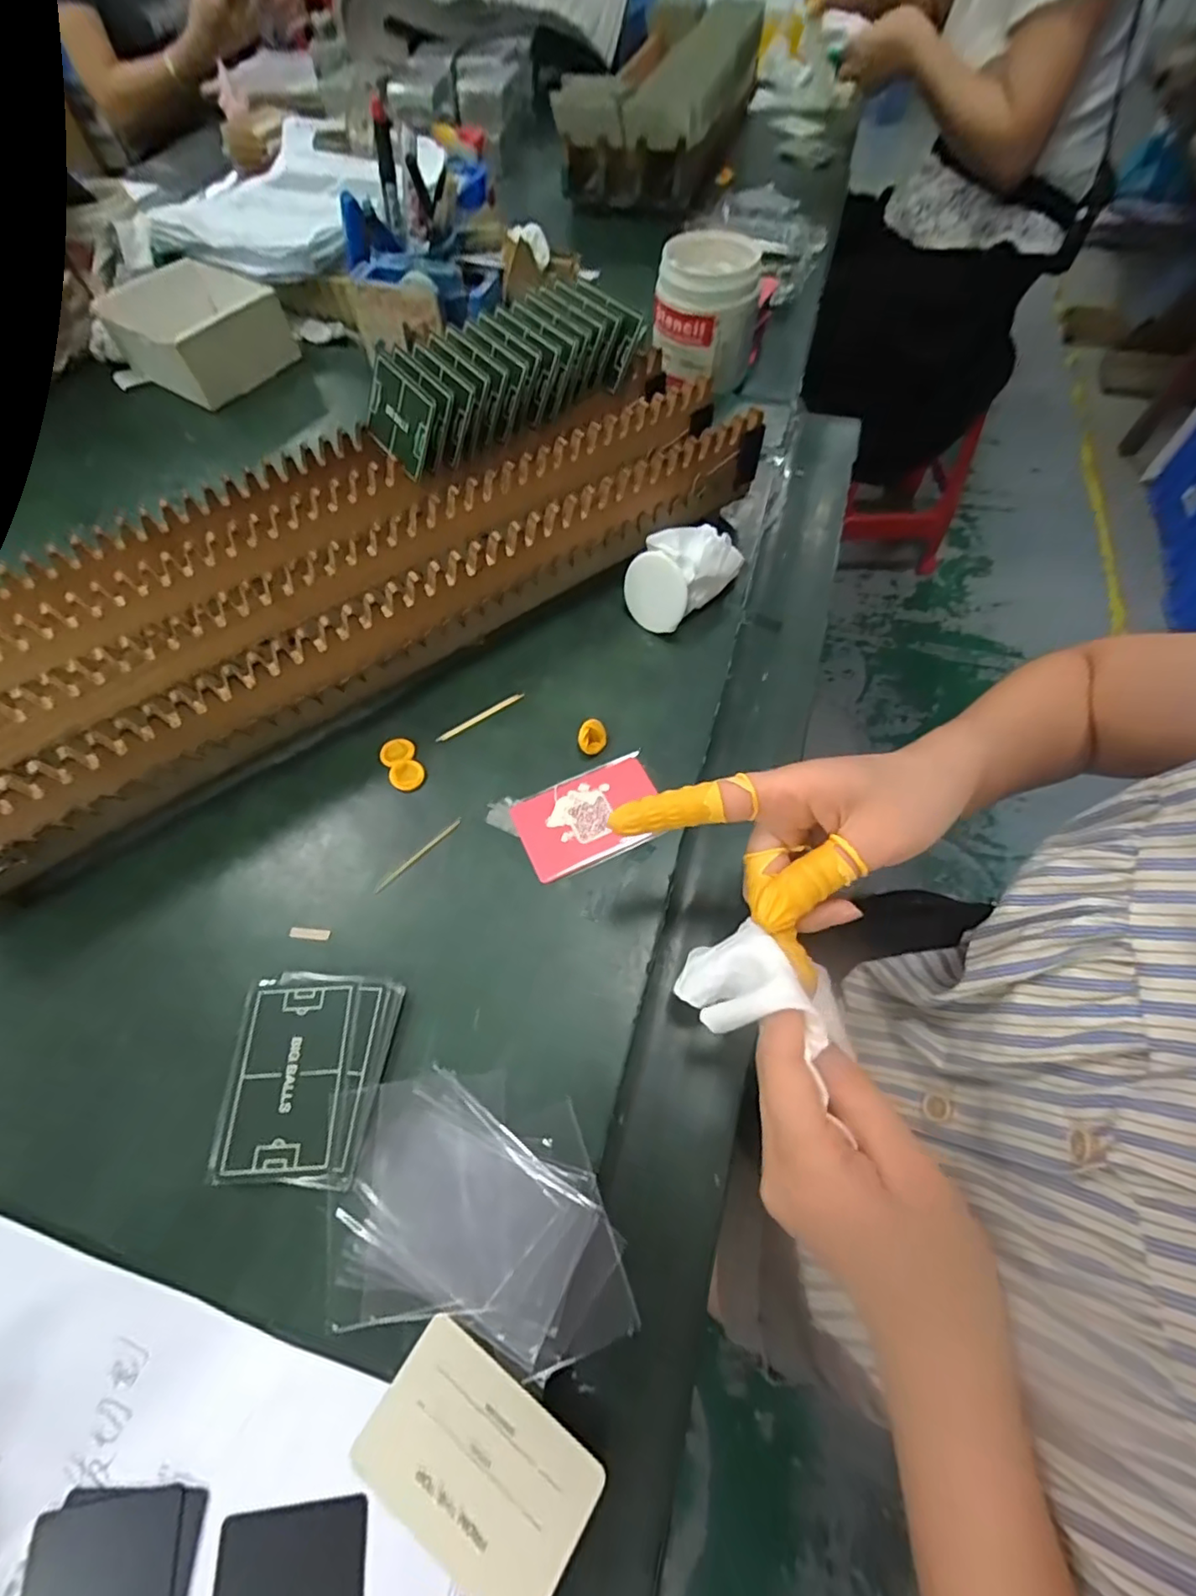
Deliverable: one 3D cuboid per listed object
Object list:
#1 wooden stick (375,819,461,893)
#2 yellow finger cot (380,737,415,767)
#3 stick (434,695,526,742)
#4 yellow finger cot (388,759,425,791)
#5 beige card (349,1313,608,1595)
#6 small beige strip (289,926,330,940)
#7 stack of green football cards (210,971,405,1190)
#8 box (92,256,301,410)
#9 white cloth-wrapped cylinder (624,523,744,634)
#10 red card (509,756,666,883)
[{"bbox_3d":[-0.104,0.032,0.344,0.004,0.004,0.061,40,70,20],"label":"wooden stick"},{"bbox_3d":[-0.128,-0.030,0.376,0.021,0.004,0.021,-1,62,1],"label":"yellow finger cot"},{"bbox_3d":[-0.078,-0.054,0.390,0.063,0.005,0.005,-30,65,-14],"label":"stick"},{"bbox_3d":[-0.119,-0.014,0.368,0.021,0.004,0.020,4,71,-11],"label":"yellow finger cot"},{"bbox_3d":[-0.046,0.252,0.223,0.085,0.004,0.054,30,67,16],"label":"beige card"},{"bbox_3d":[-0.159,0.074,0.324,0.023,0.004,0.006,5,62,4],"label":"small beige strip"},{"bbox_3d":[-0.142,0.133,0.286,0.075,0.008,0.090,4,62,4],"label":"stack of green football cards"},{"bbox_3d":[-0.388,-0.456,0.580,0.121,0.061,0.124,36,68,18],"label":"box"},{"bbox_3d":[0.057,-0.158,0.417,0.078,0.048,0.054,-41,68,-18],"label":"white cloth-wrapped cylinder"},{"bbox_3d":[-0.004,0.012,0.355,0.085,0.006,0.058,-23,62,-10],"label":"red card"}]

